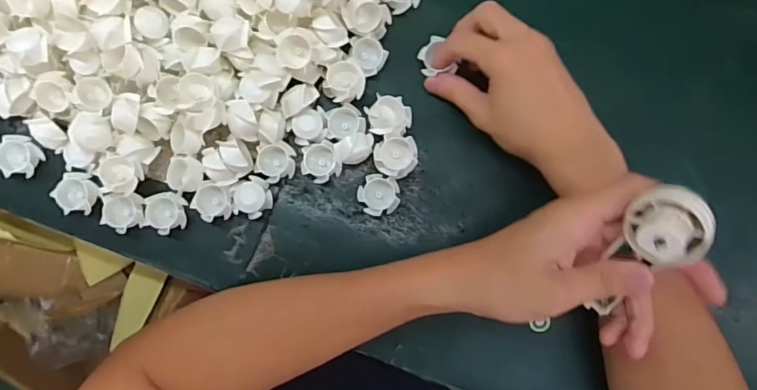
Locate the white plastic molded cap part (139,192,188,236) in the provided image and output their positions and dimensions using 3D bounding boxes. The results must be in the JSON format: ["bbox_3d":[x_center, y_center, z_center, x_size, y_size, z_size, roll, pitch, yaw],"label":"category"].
[{"bbox_3d":[-0.166,0.015,0.389,0.031,0.014,0.032,0,84,0],"label":"white plastic molded cap part"}]

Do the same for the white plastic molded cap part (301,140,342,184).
[{"bbox_3d":[-0.047,-0.025,0.391,0.030,0.018,0.029,0,84,0],"label":"white plastic molded cap part"}]

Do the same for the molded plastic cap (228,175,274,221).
[{"bbox_3d":[-0.099,0.002,0.392,0.030,0.012,0.032,0,84,0],"label":"molded plastic cap"}]

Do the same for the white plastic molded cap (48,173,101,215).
[{"bbox_3d":[-0.235,-0.001,0.391,0.030,0.016,0.033,0,84,0],"label":"white plastic molded cap"}]

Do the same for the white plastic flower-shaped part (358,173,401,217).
[{"bbox_3d":[0.000,0.000,0.393,0.032,0.017,0.031,0,84,0],"label":"white plastic flower-shaped part"}]

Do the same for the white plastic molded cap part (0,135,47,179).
[{"bbox_3d":[-0.285,-0.030,0.393,0.029,0.019,0.033,35,85,3],"label":"white plastic molded cap part"}]

